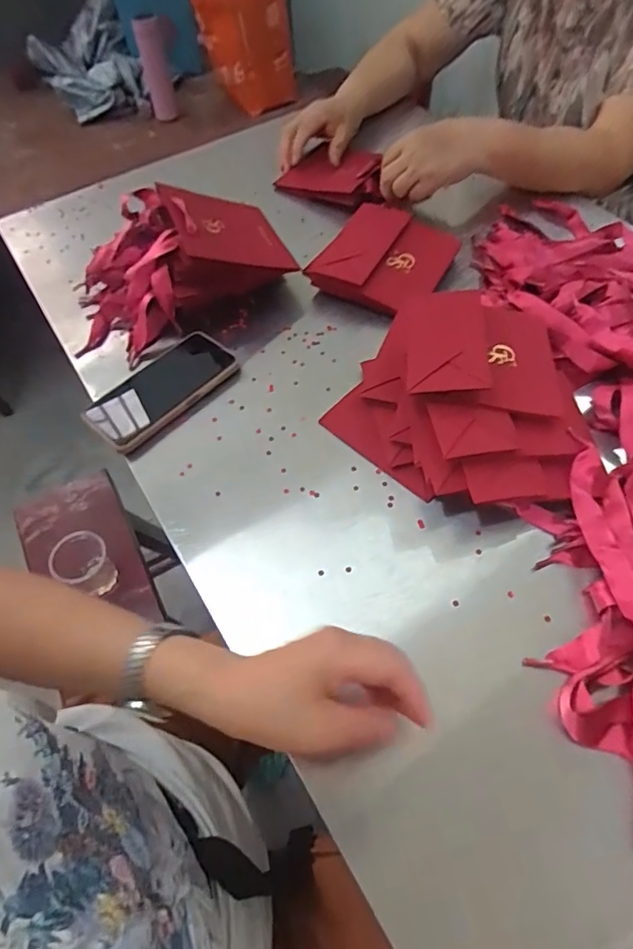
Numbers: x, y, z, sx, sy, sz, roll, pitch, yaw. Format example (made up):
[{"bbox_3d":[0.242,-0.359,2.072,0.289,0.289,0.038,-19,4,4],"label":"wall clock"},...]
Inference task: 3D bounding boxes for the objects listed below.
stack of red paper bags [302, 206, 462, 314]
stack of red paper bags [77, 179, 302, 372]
[{"bbox_3d":[0.077,-0.267,0.620,0.161,0.045,0.149,25,64,18],"label":"stack of red paper bags"},{"bbox_3d":[-0.164,-0.246,0.586,0.252,0.097,0.145,-30,62,-13],"label":"stack of red paper bags"}]

